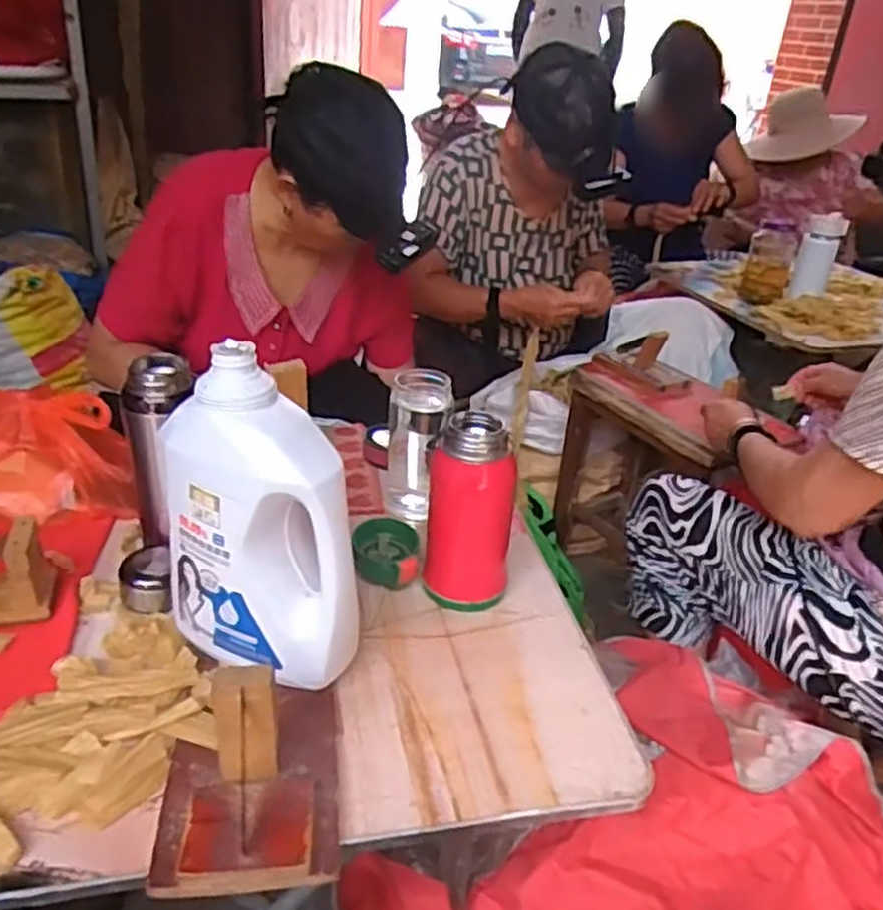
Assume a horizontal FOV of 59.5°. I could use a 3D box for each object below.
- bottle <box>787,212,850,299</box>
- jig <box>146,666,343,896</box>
[{"bbox_3d":[0.819,-0.426,1.683,0.079,0.180,0.076,15,31,17],"label":"bottle"},{"bbox_3d":[-0.129,0.194,0.528,0.119,0.100,0.159,0,30,-8],"label":"jig"}]

